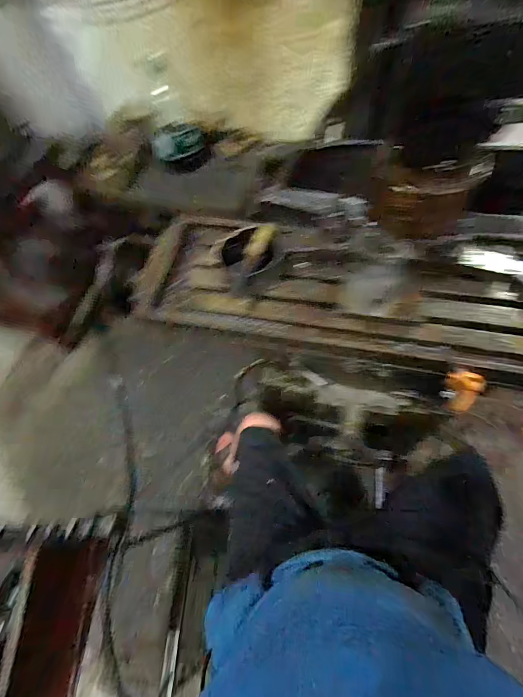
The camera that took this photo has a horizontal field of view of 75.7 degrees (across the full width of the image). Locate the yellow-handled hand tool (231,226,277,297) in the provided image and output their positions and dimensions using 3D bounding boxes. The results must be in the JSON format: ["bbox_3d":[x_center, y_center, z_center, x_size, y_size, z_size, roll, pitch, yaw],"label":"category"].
[{"bbox_3d":[-0.016,-0.147,0.558,0.031,0.017,0.127,32,102,17],"label":"yellow-handled hand tool"}]

